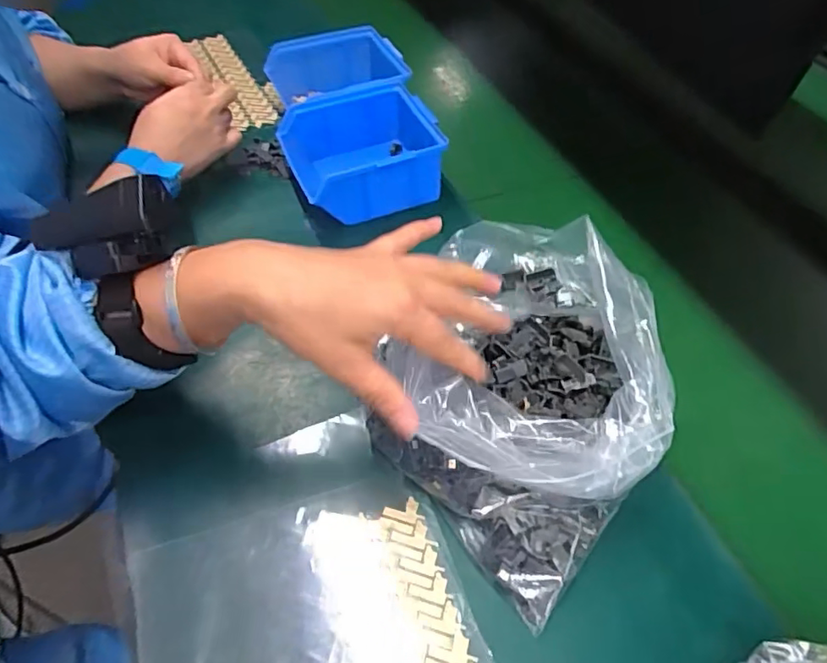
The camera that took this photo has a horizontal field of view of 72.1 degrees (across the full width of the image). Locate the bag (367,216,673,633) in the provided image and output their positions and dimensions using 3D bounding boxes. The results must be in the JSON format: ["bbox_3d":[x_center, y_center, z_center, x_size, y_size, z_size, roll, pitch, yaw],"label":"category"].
[{"bbox_3d":[0.071,0.034,0.370,0.174,0.095,0.201,34,58,23],"label":"bag"}]

